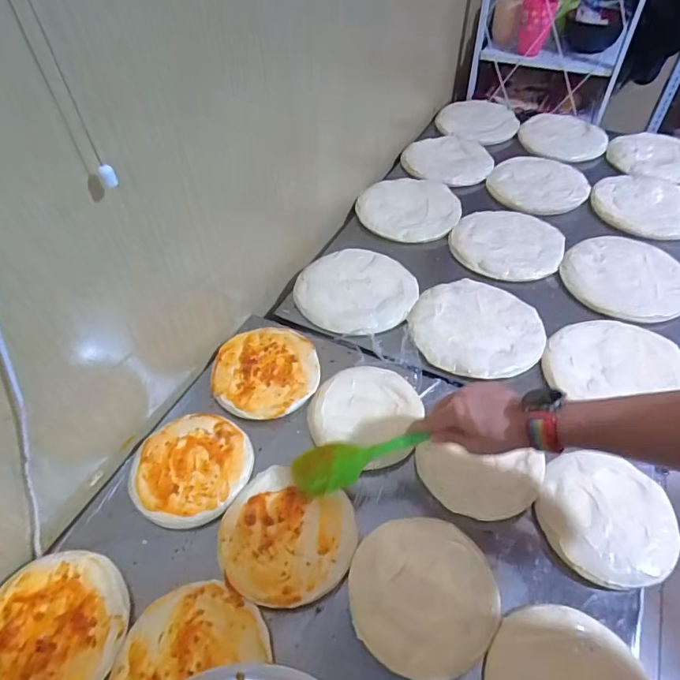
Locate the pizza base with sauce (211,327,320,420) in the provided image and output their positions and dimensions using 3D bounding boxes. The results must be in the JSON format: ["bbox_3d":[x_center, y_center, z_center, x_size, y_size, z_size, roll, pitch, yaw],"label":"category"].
[{"bbox_3d":[-0.107,0.042,0.681,0.148,0.009,0.147,-5,48,-3],"label":"pizza base with sauce"}]

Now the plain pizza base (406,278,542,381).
[{"bbox_3d":[0.211,-0.028,0.730,0.193,0.013,0.202,20,52,19],"label":"plain pizza base"}]

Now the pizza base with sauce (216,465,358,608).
[{"bbox_3d":[-0.061,0.215,0.532,0.146,0.009,0.146,-17,50,-13],"label":"pizza base with sauce"}]

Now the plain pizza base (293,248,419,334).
[{"bbox_3d":[0.030,-0.088,0.795,0.198,0.009,0.190,-1,48,1],"label":"plain pizza base"}]

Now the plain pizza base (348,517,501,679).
[{"bbox_3d":[0.085,0.255,0.483,0.146,0.015,0.141,-7,48,-4],"label":"plain pizza base"}]

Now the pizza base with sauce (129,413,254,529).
[{"bbox_3d":[-0.185,0.156,0.590,0.139,0.013,0.142,8,49,9],"label":"pizza base with sauce"}]

